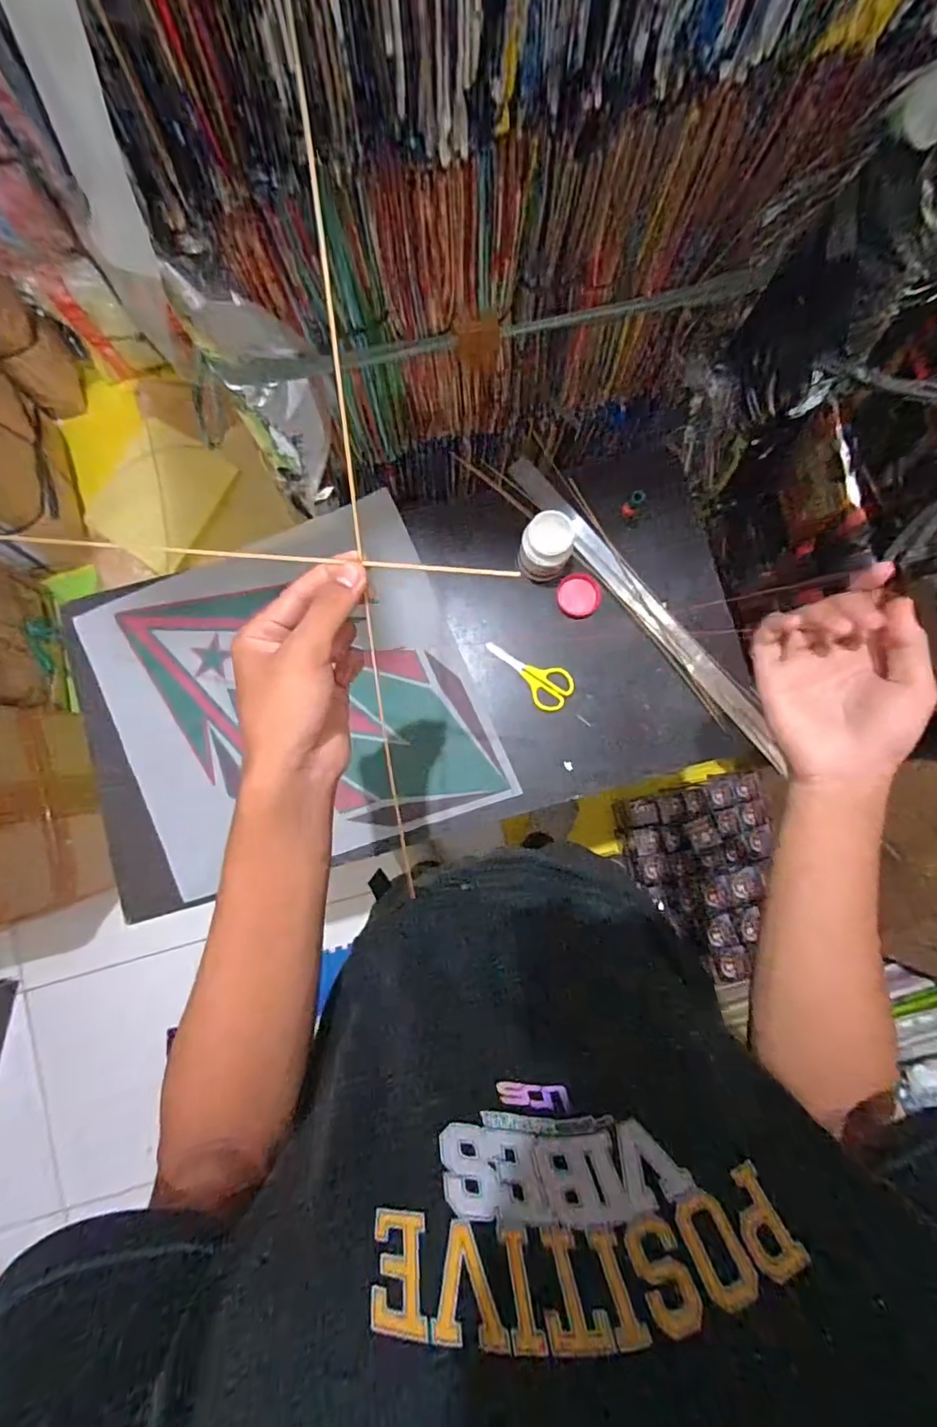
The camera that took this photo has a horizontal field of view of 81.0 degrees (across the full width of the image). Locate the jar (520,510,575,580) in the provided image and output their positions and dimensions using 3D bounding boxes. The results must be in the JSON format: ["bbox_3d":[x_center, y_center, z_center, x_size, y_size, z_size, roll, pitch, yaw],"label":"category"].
[{"bbox_3d":[0.090,-0.193,0.639,0.057,0.065,0.059,0,84,-1],"label":"jar"}]

